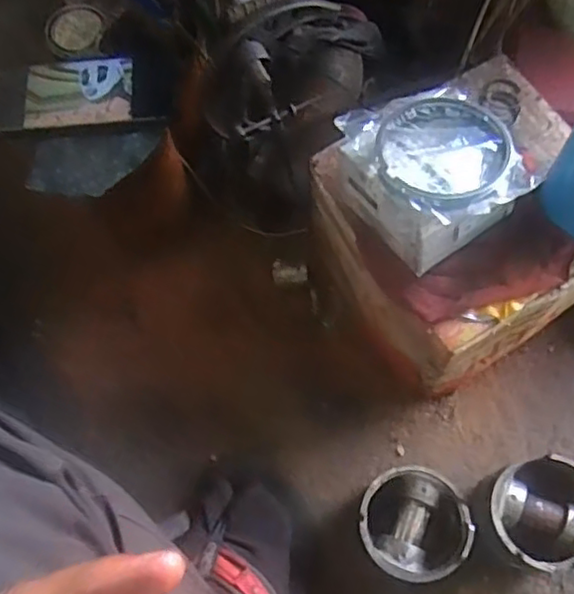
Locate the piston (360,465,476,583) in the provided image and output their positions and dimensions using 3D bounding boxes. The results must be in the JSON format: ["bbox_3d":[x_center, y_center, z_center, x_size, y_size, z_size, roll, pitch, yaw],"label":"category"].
[{"bbox_3d":[0.111,0.205,0.583,0.088,0.086,0.089,-1,69,2],"label":"piston"}]

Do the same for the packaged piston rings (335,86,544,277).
[{"bbox_3d":[0.116,-0.105,0.512,0.125,0.078,0.135,-30,70,-9],"label":"packaged piston rings"}]

